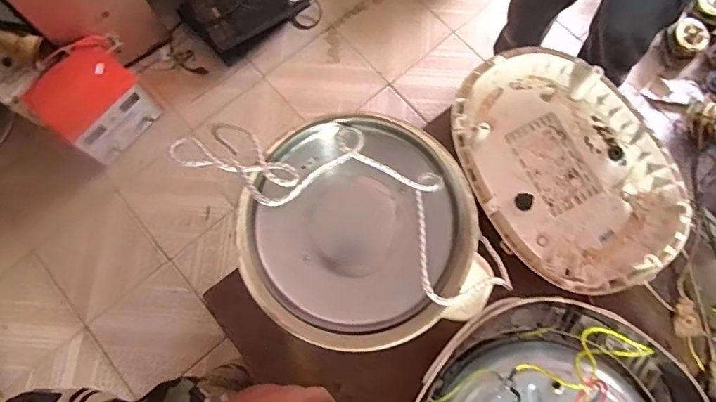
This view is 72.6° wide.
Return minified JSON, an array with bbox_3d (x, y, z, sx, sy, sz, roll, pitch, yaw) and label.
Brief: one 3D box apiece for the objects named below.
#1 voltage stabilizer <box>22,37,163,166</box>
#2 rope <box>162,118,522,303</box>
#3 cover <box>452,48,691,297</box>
[{"bbox_3d":[-0.758,-0.279,1.431,0.272,0.241,0.203,-43,78,-10],"label":"voltage stabilizer"},{"bbox_3d":[-0.012,-0.015,0.501,0.376,0.082,0.120,27,77,8],"label":"rope"},{"bbox_3d":[0.276,-0.047,0.668,0.255,0.052,0.347,-30,76,-7],"label":"cover"}]

